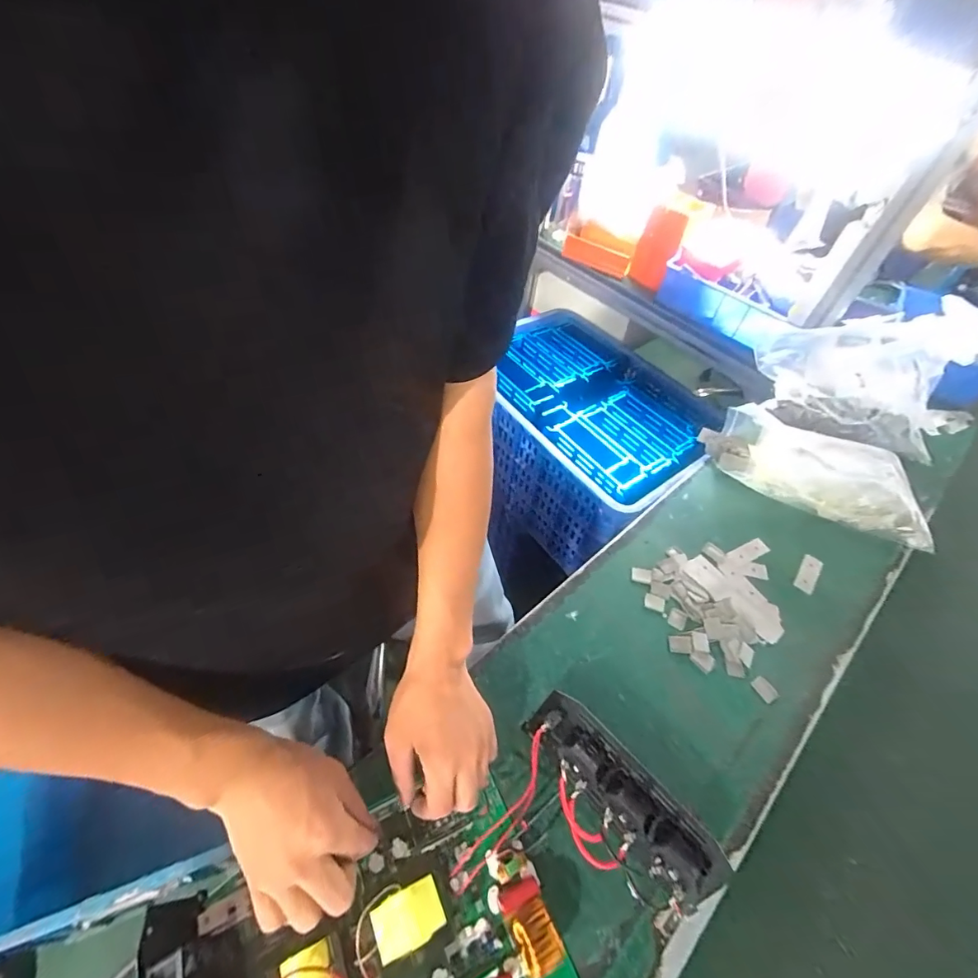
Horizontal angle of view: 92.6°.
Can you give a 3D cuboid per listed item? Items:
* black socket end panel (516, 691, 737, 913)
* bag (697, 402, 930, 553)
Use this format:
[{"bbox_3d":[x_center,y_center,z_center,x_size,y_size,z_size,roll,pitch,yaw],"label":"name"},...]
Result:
[{"bbox_3d":[0.106,0.267,0.405,0.066,0.059,0.186,-32,60,-28],"label":"black socket end panel"},{"bbox_3d":[0.463,-0.028,0.665,0.296,0.077,0.144,23,52,13],"label":"bag"}]

